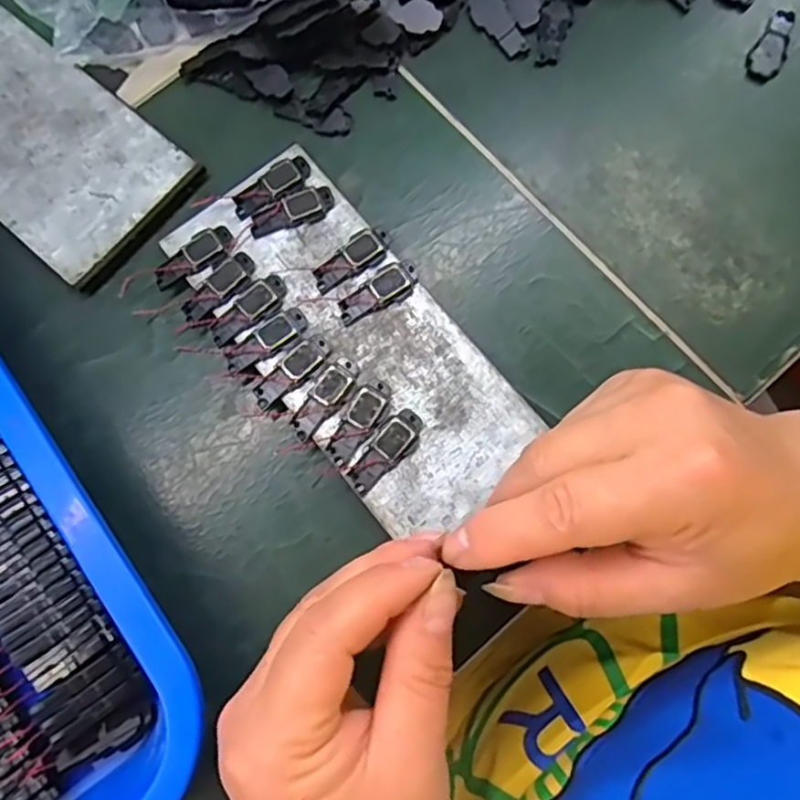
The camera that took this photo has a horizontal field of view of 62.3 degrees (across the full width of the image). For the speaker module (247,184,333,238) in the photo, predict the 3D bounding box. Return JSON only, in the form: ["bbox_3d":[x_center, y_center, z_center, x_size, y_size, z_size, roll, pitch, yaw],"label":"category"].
[{"bbox_3d":[-0.049,-0.085,0.301,0.039,0.004,0.015,-24,78,-4],"label":"speaker module"}]

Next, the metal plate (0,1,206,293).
[{"bbox_3d":[-0.193,-0.141,0.320,0.198,0.006,0.081,39,81,9],"label":"metal plate"}]

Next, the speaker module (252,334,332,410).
[{"bbox_3d":[-0.046,-0.012,0.283,0.039,0.004,0.012,-40,79,-7],"label":"speaker module"}]

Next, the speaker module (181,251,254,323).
[{"bbox_3d":[-0.080,-0.050,0.291,0.014,0.004,0.038,42,82,10],"label":"speaker module"}]

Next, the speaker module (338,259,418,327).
[{"bbox_3d":[-0.010,-0.048,0.290,0.039,0.005,0.015,-36,79,-6],"label":"speaker module"}]

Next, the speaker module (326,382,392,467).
[{"bbox_3d":[-0.017,0.009,0.277,0.013,0.006,0.038,34,80,8],"label":"speaker module"}]

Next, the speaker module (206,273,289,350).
[{"bbox_3d":[-0.066,-0.040,0.288,0.039,0.004,0.014,-41,80,-7],"label":"speaker module"}]

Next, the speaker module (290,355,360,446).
[{"bbox_3d":[-0.032,-0.001,0.280,0.013,0.006,0.038,40,81,9],"label":"speaker module"}]

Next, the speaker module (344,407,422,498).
[{"bbox_3d":[-0.006,0.021,0.273,0.013,0.005,0.039,40,81,9],"label":"speaker module"}]

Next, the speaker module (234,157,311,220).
[{"bbox_3d":[-0.059,-0.098,0.303,0.039,0.004,0.014,-33,79,-6],"label":"speaker module"}]

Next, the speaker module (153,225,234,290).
[{"bbox_3d":[-0.093,-0.065,0.296,0.039,0.004,0.016,-31,78,-5],"label":"speaker module"}]

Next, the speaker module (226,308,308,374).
[{"bbox_3d":[-0.058,-0.026,0.286,0.039,0.004,0.013,-35,79,-6],"label":"speaker module"}]

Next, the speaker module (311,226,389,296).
[{"bbox_3d":[-0.022,-0.063,0.295,0.039,0.005,0.017,-36,79,-6],"label":"speaker module"}]

